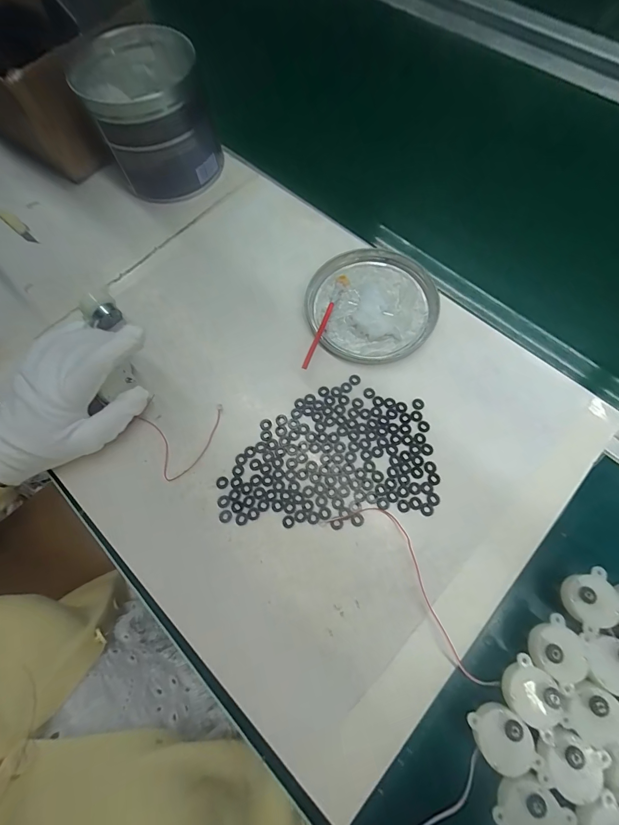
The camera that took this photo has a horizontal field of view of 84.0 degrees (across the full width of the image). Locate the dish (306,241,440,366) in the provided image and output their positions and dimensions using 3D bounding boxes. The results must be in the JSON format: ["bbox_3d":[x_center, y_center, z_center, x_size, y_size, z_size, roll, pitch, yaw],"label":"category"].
[{"bbox_3d":[0.063,-0.112,0.351,0.126,0.011,0.131,-1,70,2],"label":"dish"}]

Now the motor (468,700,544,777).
[{"bbox_3d":[0.121,0.206,0.221,0.032,0.028,0.036,-21,70,-5],"label":"motor"}]

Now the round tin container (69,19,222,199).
[{"bbox_3d":[-0.180,-0.342,0.404,0.127,0.110,0.138,-19,70,-5],"label":"round tin container"}]

